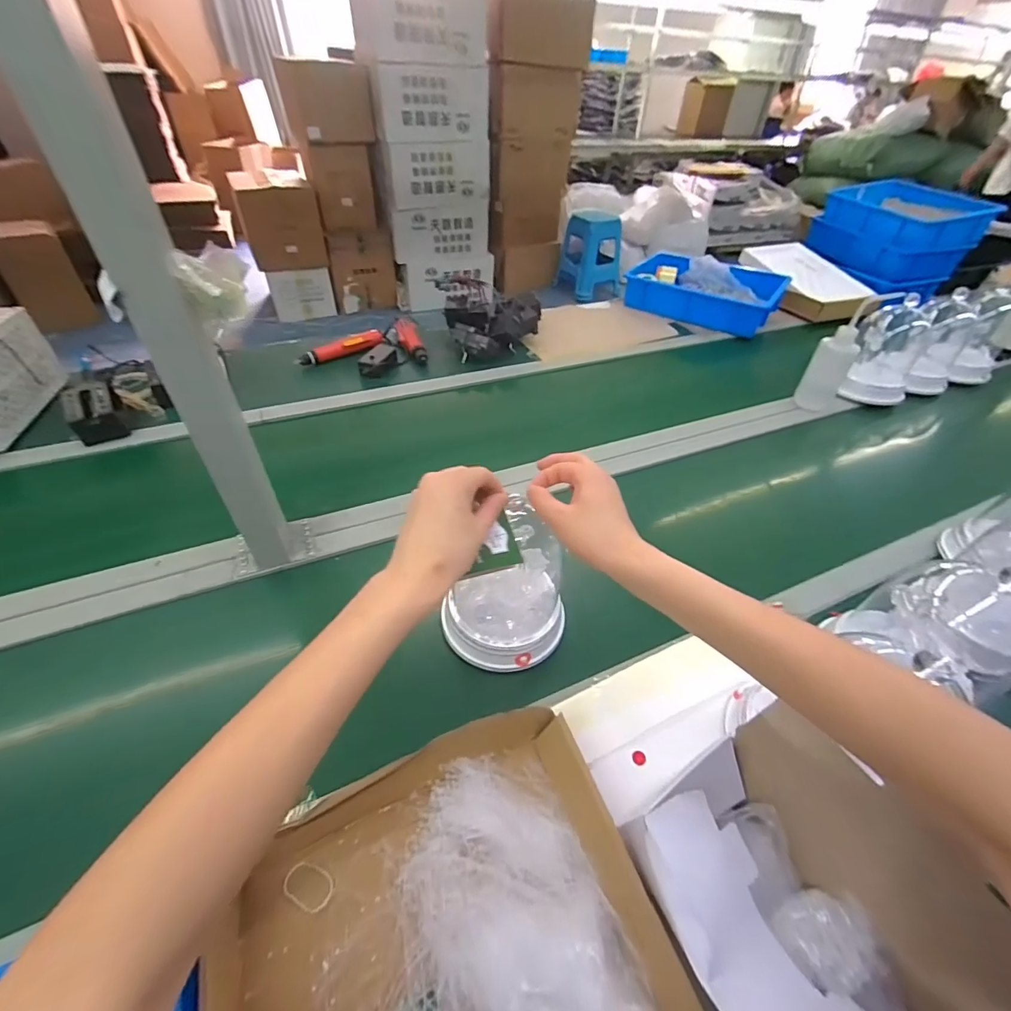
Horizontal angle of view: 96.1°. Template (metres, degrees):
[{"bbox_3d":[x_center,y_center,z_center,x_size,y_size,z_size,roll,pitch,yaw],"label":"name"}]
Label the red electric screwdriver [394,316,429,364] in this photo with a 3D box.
[{"bbox_3d":[-0.235,-0.411,1.123,0.053,0.033,0.202,-11,46,-15],"label":"red electric screwdriver"}]

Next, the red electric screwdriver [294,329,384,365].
[{"bbox_3d":[-0.382,-0.369,1.060,0.209,0.035,0.037,-29,53,-29],"label":"red electric screwdriver"}]

